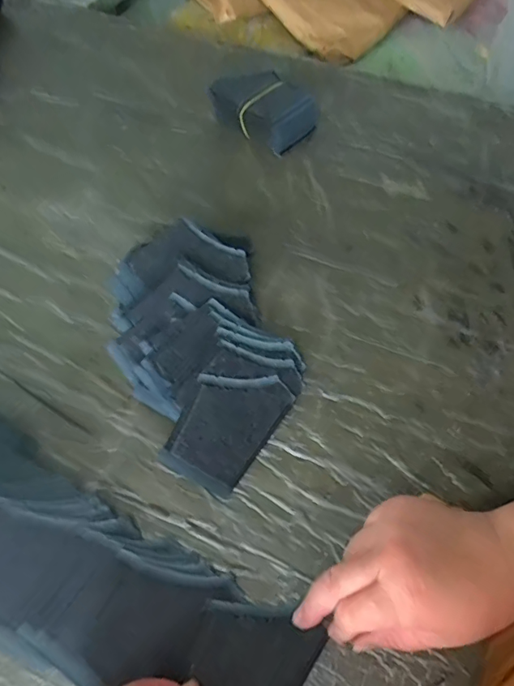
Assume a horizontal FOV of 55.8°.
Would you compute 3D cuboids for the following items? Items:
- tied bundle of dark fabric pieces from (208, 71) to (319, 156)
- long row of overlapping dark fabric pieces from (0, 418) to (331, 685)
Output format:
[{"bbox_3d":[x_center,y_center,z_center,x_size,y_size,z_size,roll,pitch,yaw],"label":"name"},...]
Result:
[{"bbox_3d":[0.012,-0.274,0.562,0.106,0.048,0.079,34,67,19],"label":"tied bundle of dark fabric pieces"},{"bbox_3d":[-0.157,0.141,0.346,0.389,0.049,0.118,27,65,8],"label":"long row of overlapping dark fabric pieces"}]

